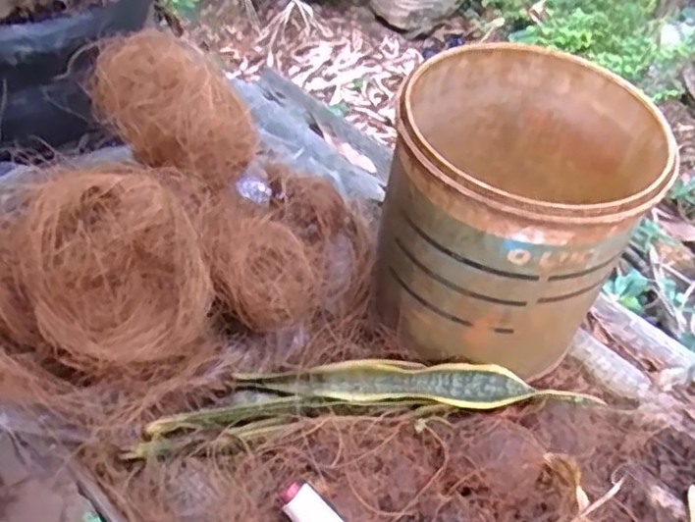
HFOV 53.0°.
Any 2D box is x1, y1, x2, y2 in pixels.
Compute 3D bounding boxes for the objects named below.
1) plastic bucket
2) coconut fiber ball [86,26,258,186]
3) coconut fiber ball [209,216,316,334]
[{"bbox_3d":[0.119,-0.042,0.507,0.165,0.156,0.187,13,50,8],"label":"plastic bucket"},{"bbox_3d":[-0.136,-0.117,0.530,0.123,0.079,0.080,33,56,23],"label":"coconut fiber ball"},{"bbox_3d":[-0.061,0.009,0.510,0.073,0.060,0.086,-12,51,-12],"label":"coconut fiber ball"}]

